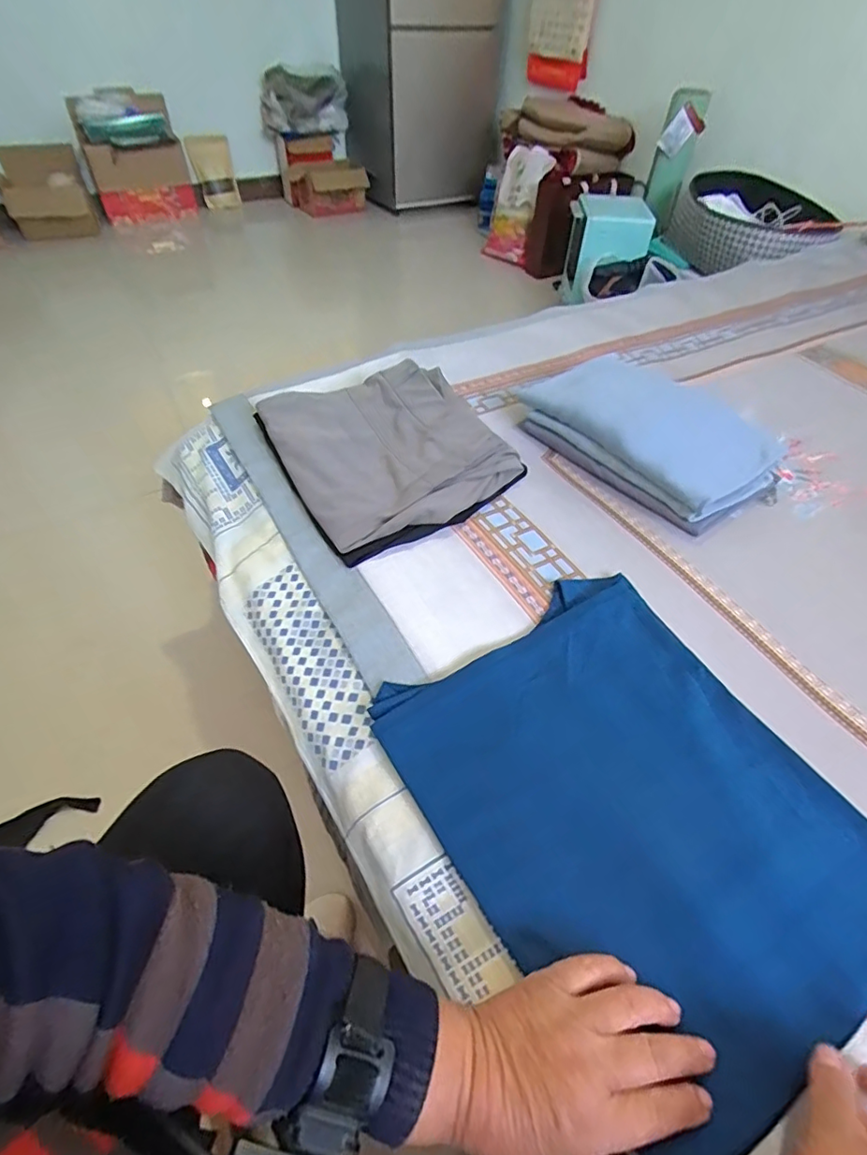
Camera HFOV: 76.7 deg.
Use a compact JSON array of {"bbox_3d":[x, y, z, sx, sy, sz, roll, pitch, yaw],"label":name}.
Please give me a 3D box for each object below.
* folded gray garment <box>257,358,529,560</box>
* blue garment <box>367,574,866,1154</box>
[{"bbox_3d":[-0.053,-0.151,0.640,0.239,0.065,0.263,-19,53,-18],"label":"folded gray garment"},{"bbox_3d":[0.144,0.163,0.409,0.258,0.038,0.325,-26,53,-23],"label":"blue garment"}]

